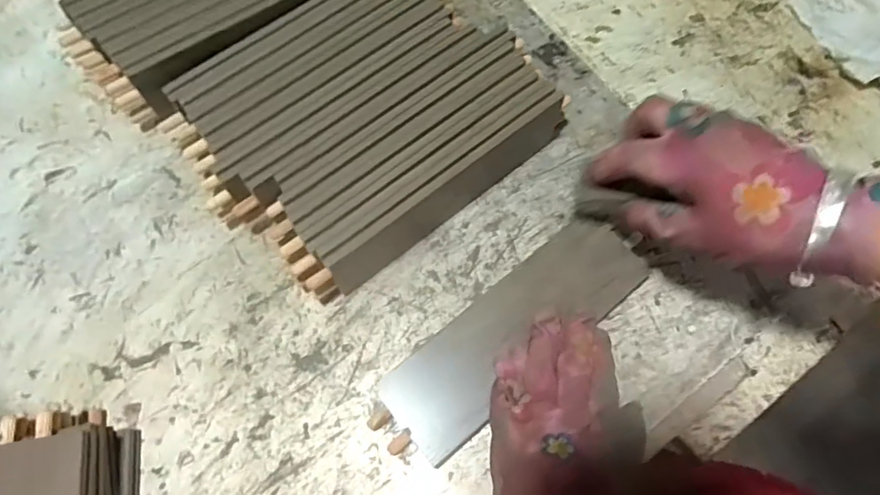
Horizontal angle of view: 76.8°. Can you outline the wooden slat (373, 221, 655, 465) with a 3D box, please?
[{"bbox_3d":[0.051,0.058,0.383,0.216,0.017,0.065,-38,73,-13],"label":"wooden slat"}]

